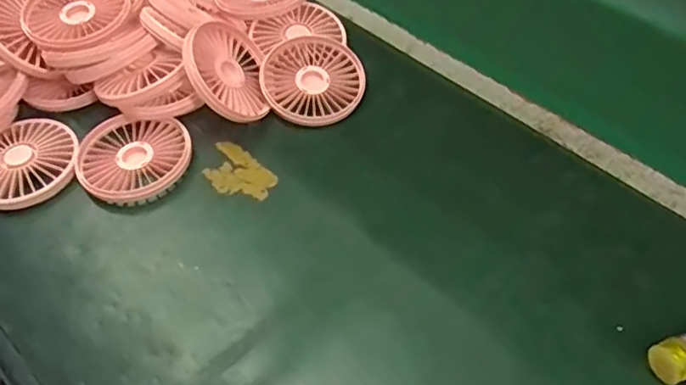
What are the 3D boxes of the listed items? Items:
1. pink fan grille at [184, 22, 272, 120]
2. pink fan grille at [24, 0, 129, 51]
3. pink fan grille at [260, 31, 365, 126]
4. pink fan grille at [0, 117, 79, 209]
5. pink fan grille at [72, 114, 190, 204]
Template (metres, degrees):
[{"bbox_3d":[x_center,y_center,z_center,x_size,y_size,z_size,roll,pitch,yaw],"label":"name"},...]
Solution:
[{"bbox_3d":[-0.101,-0.106,0.508,0.077,0.013,0.088,13,61,-44],"label":"pink fan grille"},{"bbox_3d":[-0.232,-0.159,0.524,0.086,0.018,0.094,-29,56,-19],"label":"pink fan grille"},{"bbox_3d":[-0.026,-0.102,0.534,0.087,0.009,0.096,-14,65,-6],"label":"pink fan grille"},{"bbox_3d":[-0.256,-0.023,0.484,0.076,0.017,0.088,31,59,24],"label":"pink fan grille"},{"bbox_3d":[-0.169,-0.026,0.487,0.085,0.016,0.081,-1,51,2],"label":"pink fan grille"}]

